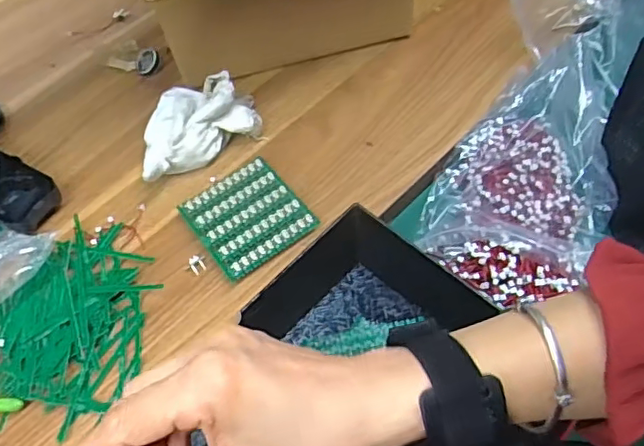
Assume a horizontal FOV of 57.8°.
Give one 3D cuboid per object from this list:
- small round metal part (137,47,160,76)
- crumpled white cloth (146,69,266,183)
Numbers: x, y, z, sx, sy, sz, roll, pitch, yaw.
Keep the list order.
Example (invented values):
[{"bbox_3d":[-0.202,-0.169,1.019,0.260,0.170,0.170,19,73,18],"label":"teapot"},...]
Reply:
[{"bbox_3d":[-0.173,-0.159,0.577,0.024,0.009,0.028,4,90,23],"label":"small round metal part"},{"bbox_3d":[-0.115,-0.088,0.502,0.117,0.057,0.073,-36,61,-17],"label":"crumpled white cloth"}]

